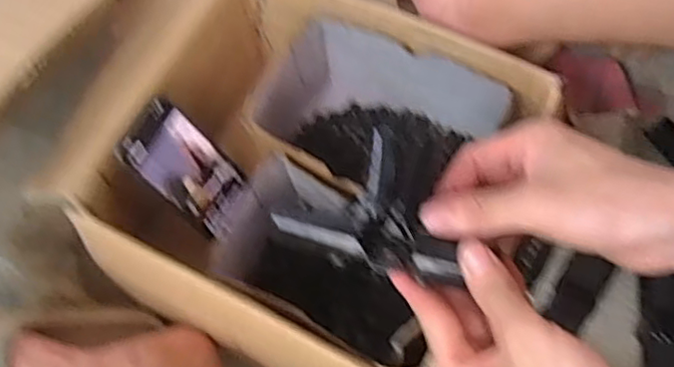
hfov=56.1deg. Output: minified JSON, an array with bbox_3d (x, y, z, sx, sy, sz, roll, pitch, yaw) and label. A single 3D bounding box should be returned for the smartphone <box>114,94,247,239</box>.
[{"bbox_3d":[-0.134,-0.013,0.574,0.012,0.137,0.070,4,58,38],"label":"smartphone"}]

